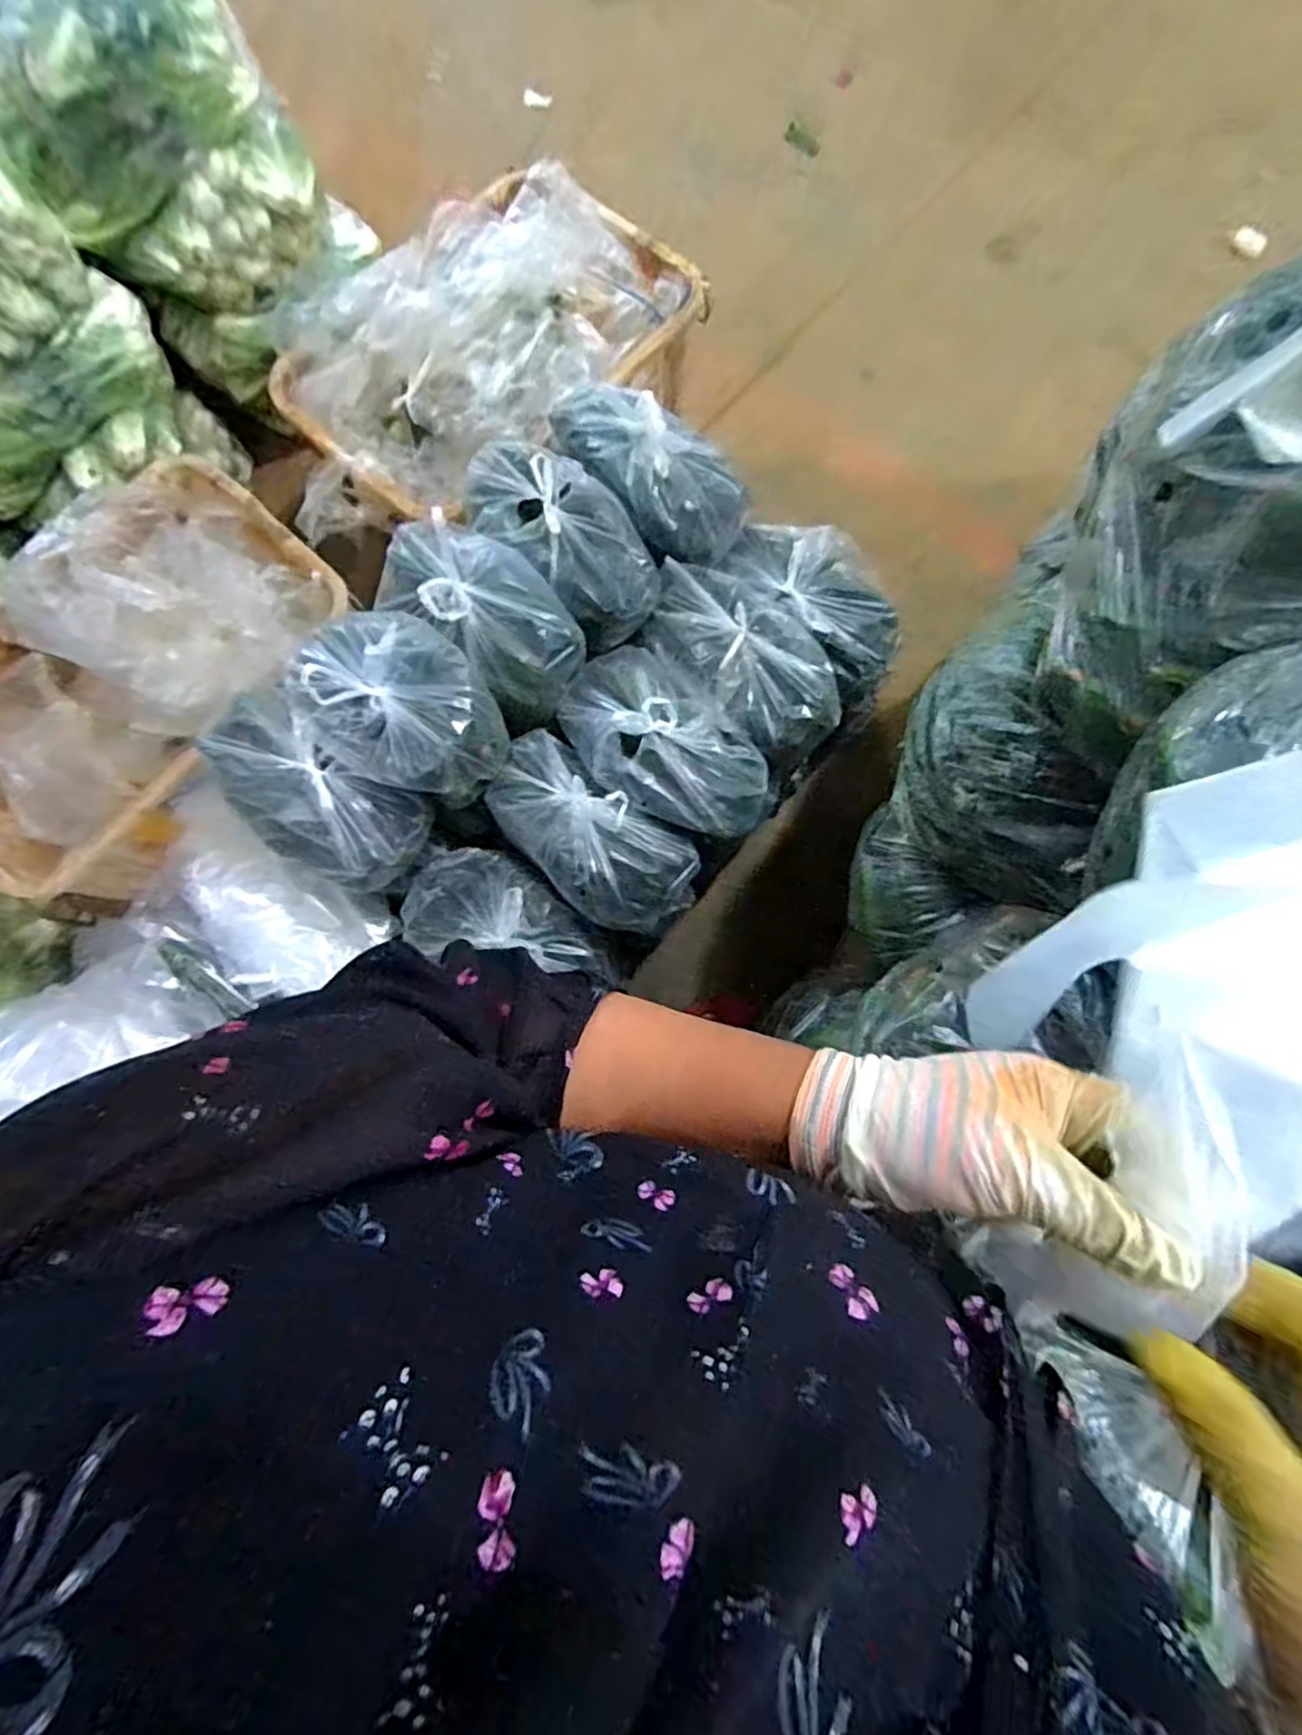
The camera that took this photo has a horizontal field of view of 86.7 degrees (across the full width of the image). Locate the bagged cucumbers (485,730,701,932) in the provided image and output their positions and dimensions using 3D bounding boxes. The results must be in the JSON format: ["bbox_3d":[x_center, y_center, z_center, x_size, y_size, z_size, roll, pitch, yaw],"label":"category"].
[{"bbox_3d":[-0.095,-0.048,0.984,0.324,0.127,0.176,36,81,9],"label":"bagged cucumbers"}]

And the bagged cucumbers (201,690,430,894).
[{"bbox_3d":[-0.467,-0.091,0.966,0.321,0.152,0.175,33,80,8],"label":"bagged cucumbers"}]

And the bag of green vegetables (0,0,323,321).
[{"bbox_3d":[-0.840,-1.247,1.197,0.421,0.399,0.224,-32,79,-5],"label":"bag of green vegetables"}]

